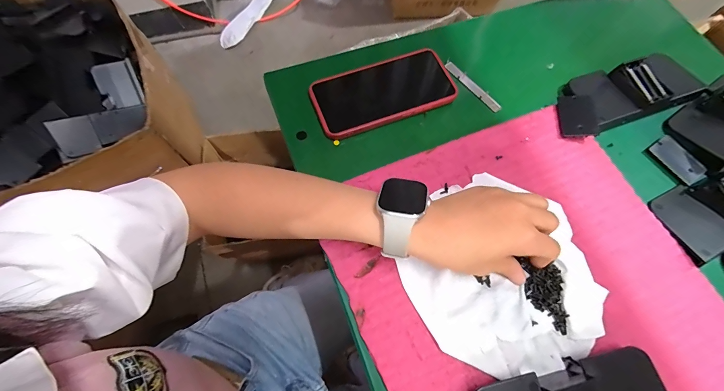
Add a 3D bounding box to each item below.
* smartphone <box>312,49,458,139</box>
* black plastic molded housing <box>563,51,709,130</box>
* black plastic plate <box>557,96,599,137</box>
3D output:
[{"bbox_3d":[0.025,-0.123,0.365,0.163,0.007,0.077,-19,71,-9],"label":"smartphone"},{"bbox_3d":[0.334,-0.133,0.382,0.170,0.032,0.074,-17,71,-9],"label":"black plastic molded housing"},{"bbox_3d":[0.248,-0.093,0.361,0.036,0.007,0.054,-5,70,16],"label":"black plastic plate"}]

